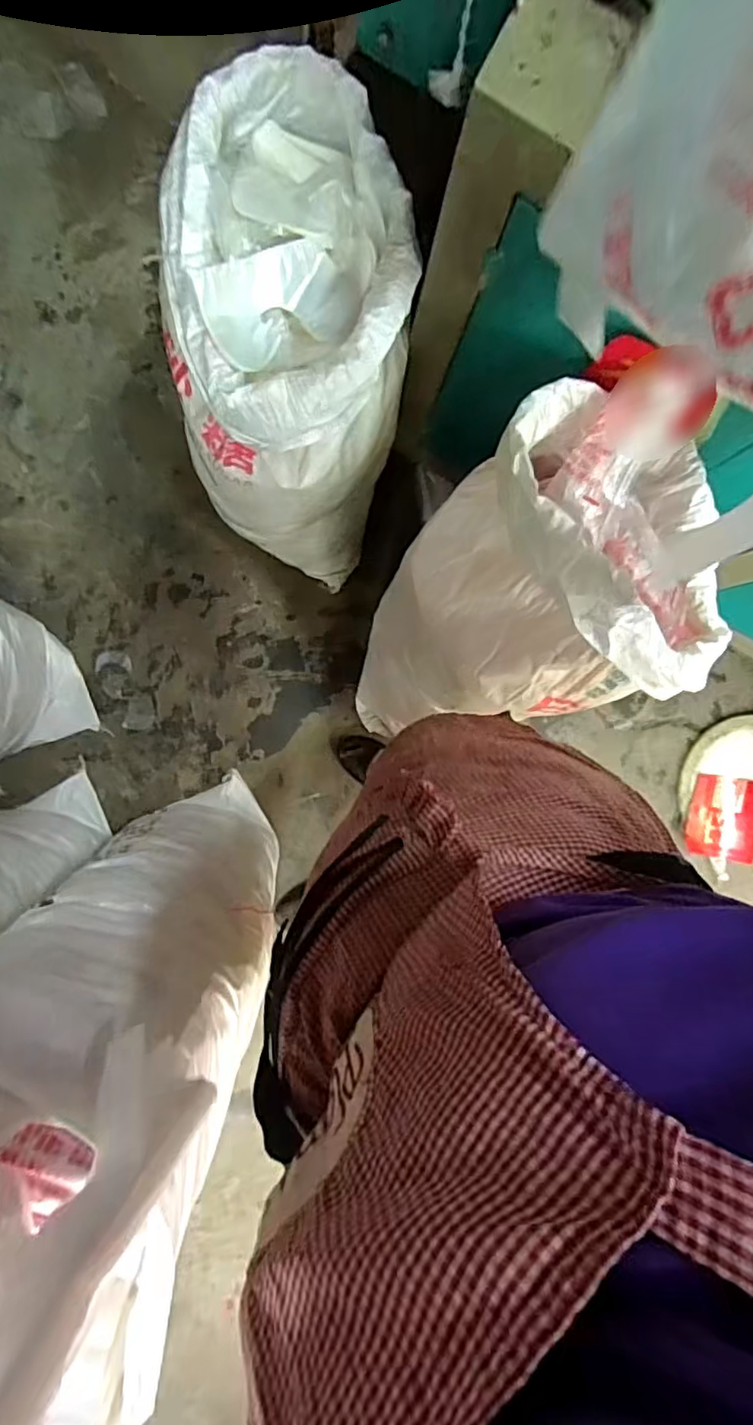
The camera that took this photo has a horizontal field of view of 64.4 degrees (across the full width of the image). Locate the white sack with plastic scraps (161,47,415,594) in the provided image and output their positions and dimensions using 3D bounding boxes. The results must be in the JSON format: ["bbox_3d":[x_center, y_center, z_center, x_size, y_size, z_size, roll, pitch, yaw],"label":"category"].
[{"bbox_3d":[-0.124,-0.473,0.884,0.304,0.563,0.420,10,91,-5],"label":"white sack with plastic scraps"}]

